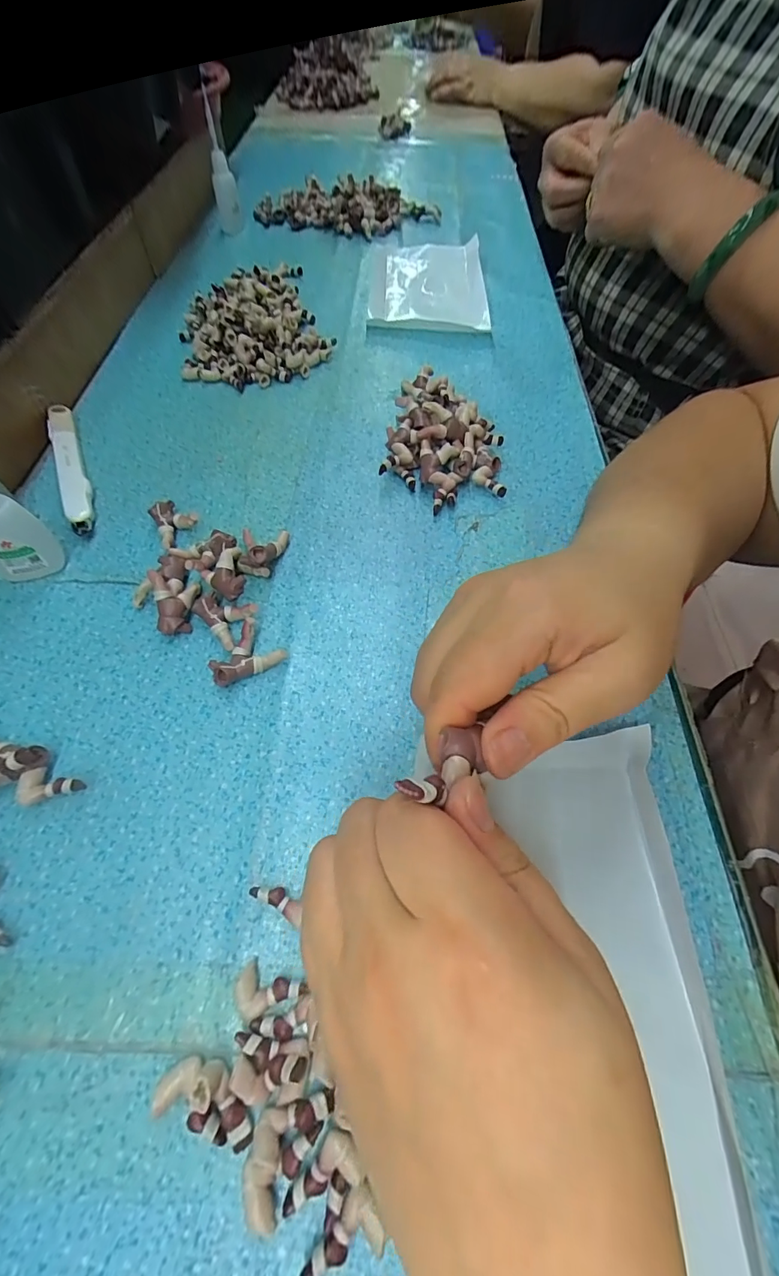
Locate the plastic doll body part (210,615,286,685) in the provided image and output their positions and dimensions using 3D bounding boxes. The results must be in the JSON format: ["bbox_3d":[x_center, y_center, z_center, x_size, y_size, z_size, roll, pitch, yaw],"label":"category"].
[{"bbox_3d":[-0.075,0.012,0.234,0.027,0.017,0.035,34,64,16],"label":"plastic doll body part"}]

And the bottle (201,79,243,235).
[{"bbox_3d":[-0.193,-0.539,0.507,0.026,0.106,0.029,-8,61,-6],"label":"bottle"}]

